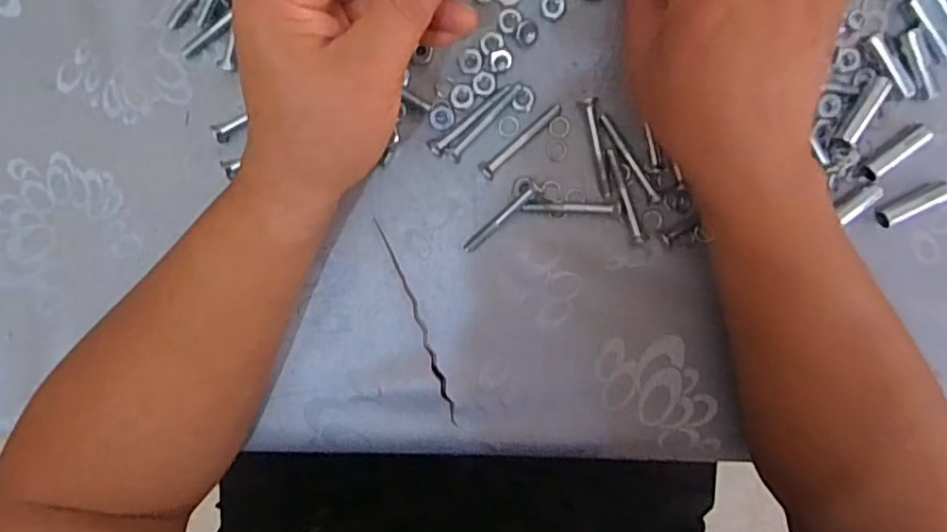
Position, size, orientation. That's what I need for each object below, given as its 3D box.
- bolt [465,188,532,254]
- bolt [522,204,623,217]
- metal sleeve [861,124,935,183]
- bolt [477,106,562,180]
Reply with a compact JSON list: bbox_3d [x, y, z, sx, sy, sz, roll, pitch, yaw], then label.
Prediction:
[{"bbox_3d":[0.014,-0.026,0.354,0.049,0.009,0.006,-43,95,5],"label":"bolt"},{"bbox_3d":[0.056,-0.032,0.354,0.055,0.005,0.006,1,97,0],"label":"bolt"},{"bbox_3d":[0.235,-0.064,0.350,0.041,0.007,0.011,-34,96,4],"label":"metal sleeve"},{"bbox_3d":[0.027,-0.069,0.351,0.057,0.005,0.009,-38,95,4],"label":"bolt"}]

